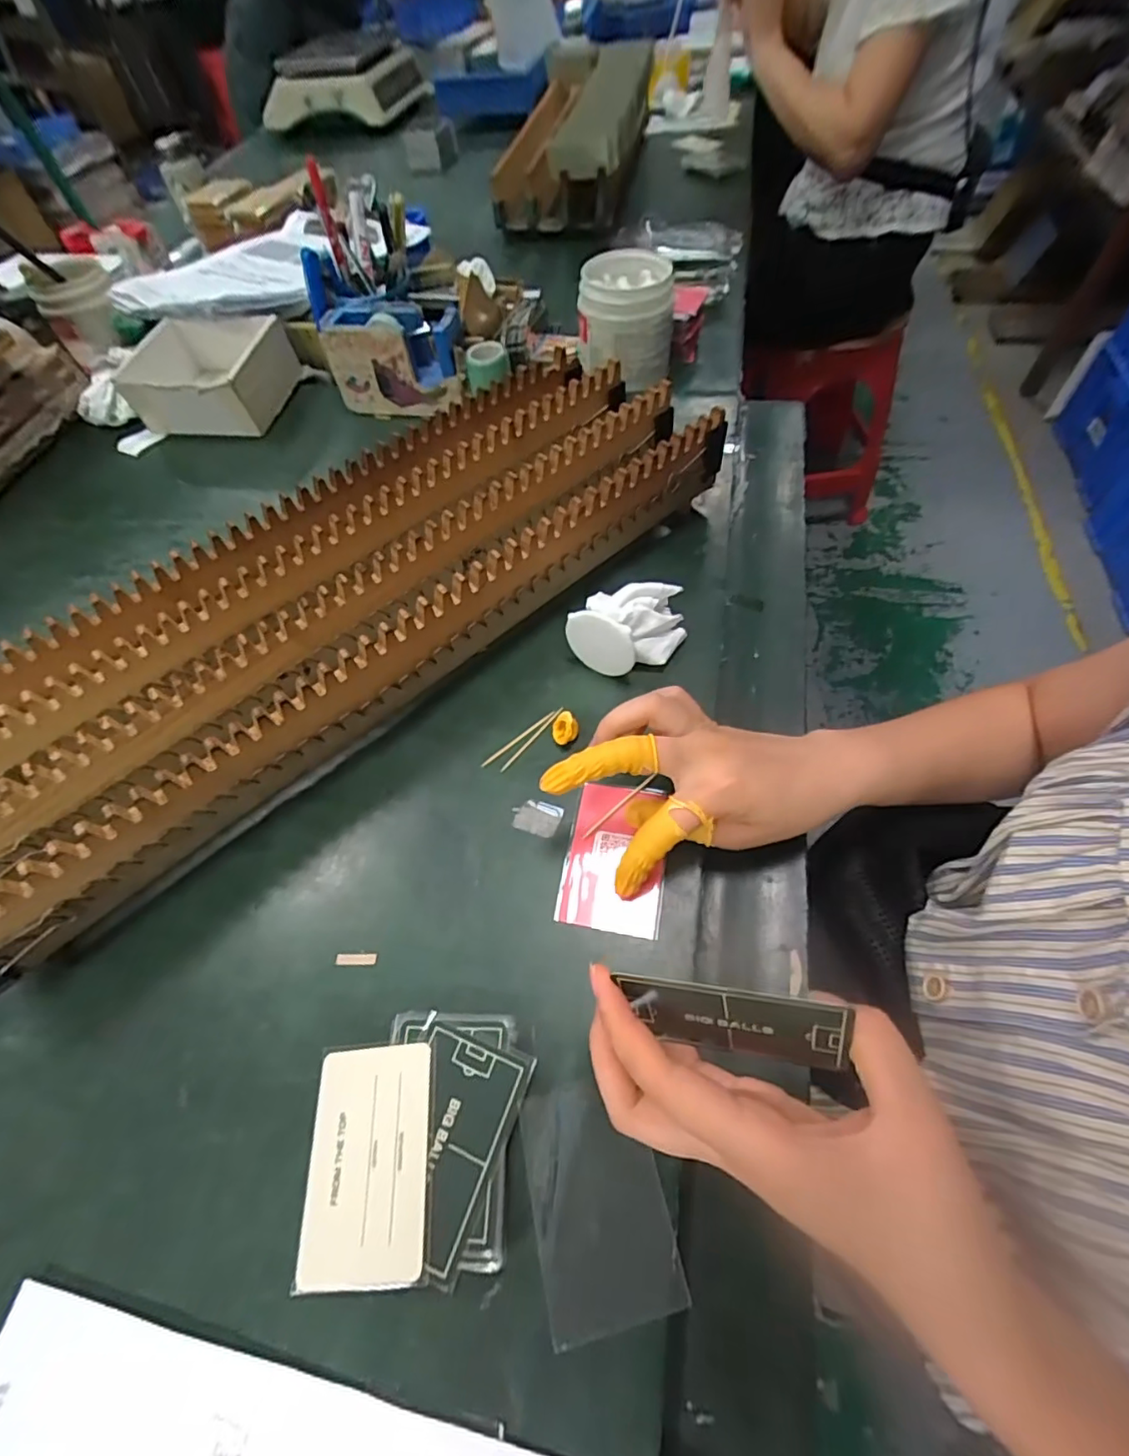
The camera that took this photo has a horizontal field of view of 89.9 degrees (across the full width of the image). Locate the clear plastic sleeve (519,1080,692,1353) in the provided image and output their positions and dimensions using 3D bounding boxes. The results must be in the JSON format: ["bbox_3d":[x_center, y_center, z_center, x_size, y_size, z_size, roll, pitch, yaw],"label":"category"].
[{"bbox_3d":[0.014,0.207,0.251,0.056,0.006,0.084,-10,55,-10],"label":"clear plastic sleeve"}]

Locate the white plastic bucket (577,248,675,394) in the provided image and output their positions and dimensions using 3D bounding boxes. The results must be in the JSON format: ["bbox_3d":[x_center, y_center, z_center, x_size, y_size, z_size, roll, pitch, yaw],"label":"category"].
[{"bbox_3d":[0.066,-0.431,0.596,0.095,0.090,0.083,4,59,8],"label":"white plastic bucket"}]

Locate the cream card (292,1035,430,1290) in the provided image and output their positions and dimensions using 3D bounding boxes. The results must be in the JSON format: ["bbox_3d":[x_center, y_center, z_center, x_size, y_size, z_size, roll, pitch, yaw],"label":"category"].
[{"bbox_3d":[-0.087,0.191,0.252,0.053,0.004,0.084,-7,56,3],"label":"cream card"}]

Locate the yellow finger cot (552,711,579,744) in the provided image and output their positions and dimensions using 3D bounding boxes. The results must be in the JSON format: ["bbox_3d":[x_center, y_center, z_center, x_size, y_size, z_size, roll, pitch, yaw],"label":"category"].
[{"bbox_3d":[0.001,0.000,0.375,0.017,0.016,0.021,-6,59,0],"label":"yellow finger cot"}]

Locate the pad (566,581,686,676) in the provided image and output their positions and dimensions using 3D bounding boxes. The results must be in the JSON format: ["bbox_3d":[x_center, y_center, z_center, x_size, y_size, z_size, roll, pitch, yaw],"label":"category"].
[{"bbox_3d":[0.051,-0.075,0.396,0.058,0.051,0.081,39,68,23],"label":"pad"}]

